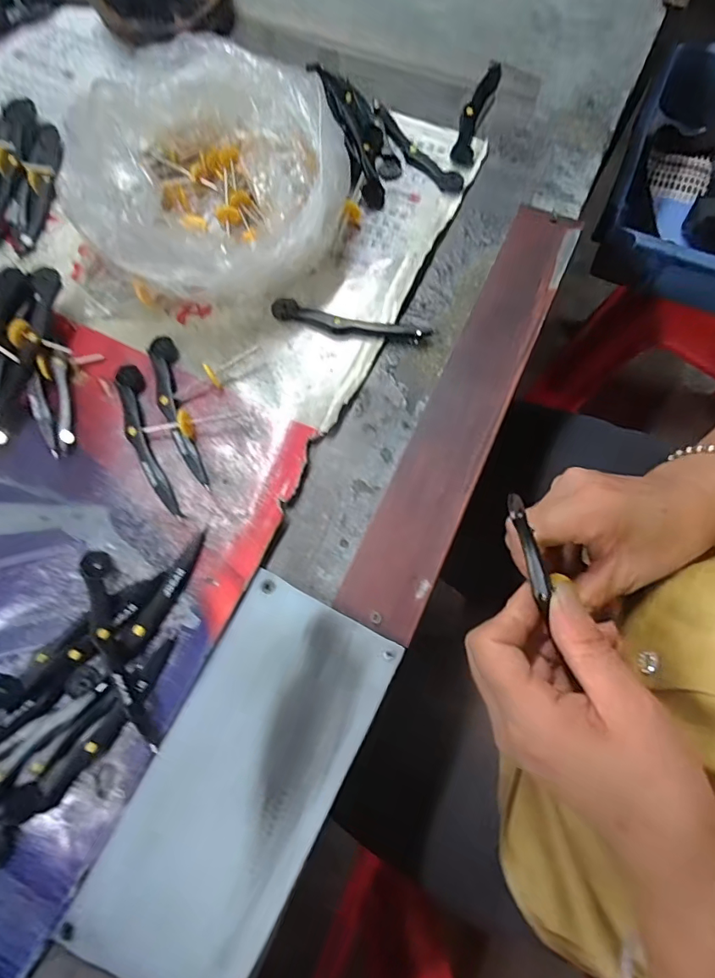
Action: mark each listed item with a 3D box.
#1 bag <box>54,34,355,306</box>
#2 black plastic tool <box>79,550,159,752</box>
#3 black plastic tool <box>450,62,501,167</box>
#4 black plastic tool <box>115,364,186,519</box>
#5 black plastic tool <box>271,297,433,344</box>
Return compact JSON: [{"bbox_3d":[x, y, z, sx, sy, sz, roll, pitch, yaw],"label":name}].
[{"bbox_3d":[-0.101,-0.204,0.327,0.162,0.075,0.162,15,74,6],"label":"bag"},{"bbox_3d":[-0.139,0.090,0.274,0.016,0.013,0.115,-22,74,-5],"label":"black plastic tool"},{"bbox_3d":[0.095,-0.303,0.389,0.019,0.007,0.112,17,74,6],"label":"black plastic tool"},{"bbox_3d":[-0.138,-0.032,0.315,0.019,0.008,0.111,-20,74,-4],"label":"black plastic tool"},{"bbox_3d":[-0.007,-0.114,0.335,0.110,0.009,0.019,17,74,6],"label":"black plastic tool"}]

